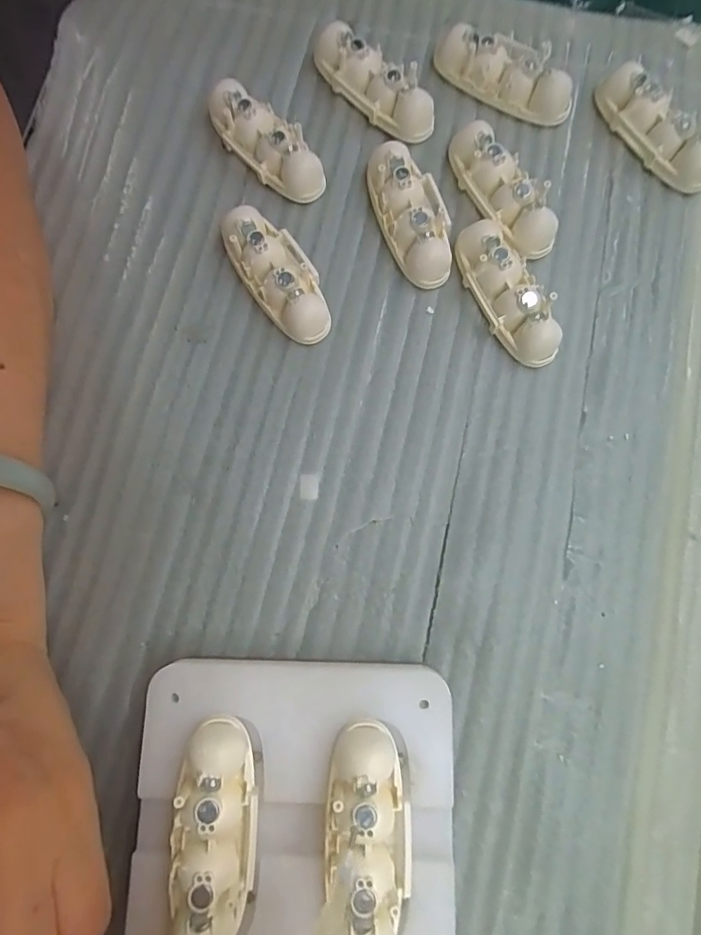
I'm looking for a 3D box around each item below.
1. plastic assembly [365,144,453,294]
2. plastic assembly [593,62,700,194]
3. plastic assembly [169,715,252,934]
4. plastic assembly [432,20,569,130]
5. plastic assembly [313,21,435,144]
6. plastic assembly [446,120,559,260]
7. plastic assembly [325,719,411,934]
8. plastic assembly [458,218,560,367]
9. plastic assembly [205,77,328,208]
[{"bbox_3d":[0.027,-0.104,0.219,0.026,0.016,0.059,-16,79,-3],"label":"plastic assembly"},{"bbox_3d":[0.131,-0.145,0.225,0.018,0.018,0.063,-35,81,-6],"label":"plastic assembly"},{"bbox_3d":[-0.042,0.109,0.159,0.022,0.017,0.059,2,79,1],"label":"plastic assembly"},{"bbox_3d":[0.069,-0.175,0.232,0.063,0.017,0.026,32,81,6],"label":"plastic assembly"},{"bbox_3d":[0.011,-0.168,0.229,0.060,0.019,0.020,44,82,8],"label":"plastic assembly"},{"bbox_3d":[0.064,-0.117,0.219,0.020,0.014,0.061,-34,81,-6],"label":"plastic assembly"},{"bbox_3d":[0.005,0.109,0.156,0.024,0.018,0.059,-1,79,0],"label":"plastic assembly"},{"bbox_3d":[0.062,-0.070,0.211,0.020,0.016,0.061,-24,80,-4],"label":"plastic assembly"},{"bbox_3d":[-0.037,-0.139,0.226,0.021,0.017,0.061,-42,82,-7],"label":"plastic assembly"}]

